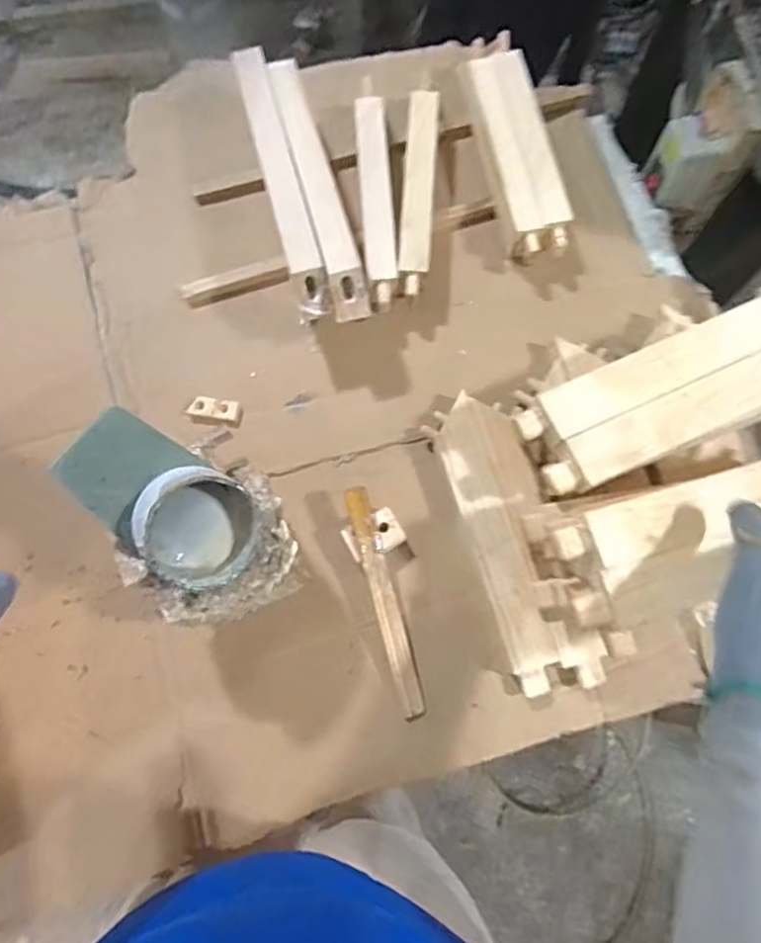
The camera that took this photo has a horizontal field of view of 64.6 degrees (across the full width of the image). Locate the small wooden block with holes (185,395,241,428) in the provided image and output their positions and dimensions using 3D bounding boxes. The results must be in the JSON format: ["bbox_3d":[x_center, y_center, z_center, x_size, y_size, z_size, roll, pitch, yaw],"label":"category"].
[{"bbox_3d":[-0.172,-0.062,0.623,0.054,0.013,0.027,8,75,2],"label":"small wooden block with holes"}]

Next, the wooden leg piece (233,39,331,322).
[{"bbox_3d":[-0.100,-0.293,0.595,0.031,0.037,0.304,-15,75,-4],"label":"wooden leg piece"}]

